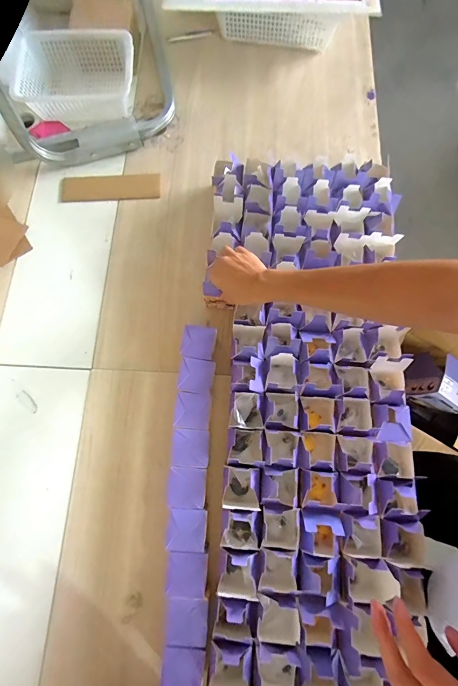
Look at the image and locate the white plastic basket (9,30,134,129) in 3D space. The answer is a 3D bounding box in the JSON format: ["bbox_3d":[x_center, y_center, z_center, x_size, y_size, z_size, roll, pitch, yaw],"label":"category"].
[{"bbox_3d":[-0.354,-0.619,0.794,0.269,0.095,0.167,-3,73,0],"label":"white plastic basket"}]

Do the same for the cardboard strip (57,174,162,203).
[{"bbox_3d":[-0.271,-0.352,0.771,0.225,0.010,0.071,-2,73,0],"label":"cardboard strip"}]

